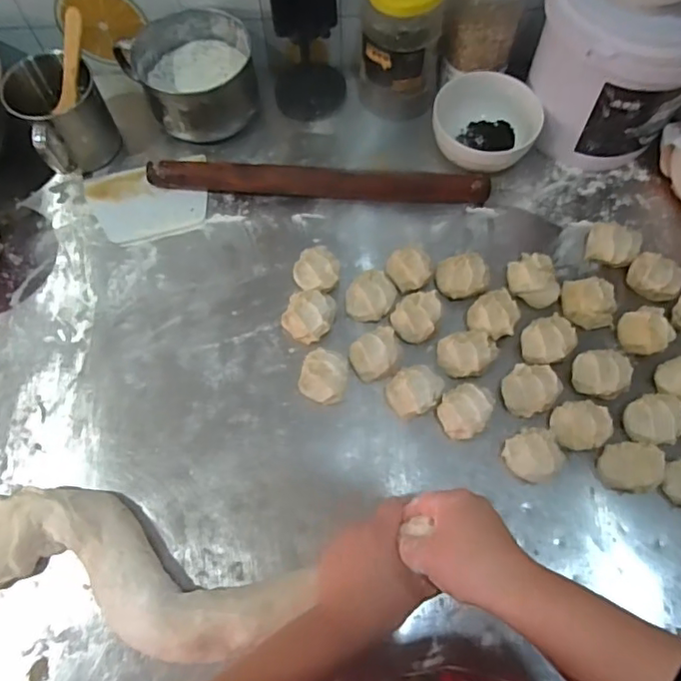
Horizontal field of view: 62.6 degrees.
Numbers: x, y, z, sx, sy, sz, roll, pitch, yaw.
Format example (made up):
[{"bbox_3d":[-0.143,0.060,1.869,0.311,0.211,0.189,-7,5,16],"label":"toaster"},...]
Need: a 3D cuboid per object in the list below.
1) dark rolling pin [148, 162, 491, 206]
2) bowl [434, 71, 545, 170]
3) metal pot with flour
[{"bbox_3d":[-0.026,-0.199,0.697,0.413,0.040,0.033,4,67,1],"label":"dark rolling pin"},{"bbox_3d":[0.182,-0.271,0.711,0.132,0.063,0.118,9,67,3],"label":"bowl"},{"bbox_3d":[-0.188,-0.349,0.739,0.150,0.079,0.147,0,67,-1],"label":"metal pot with flour"}]

